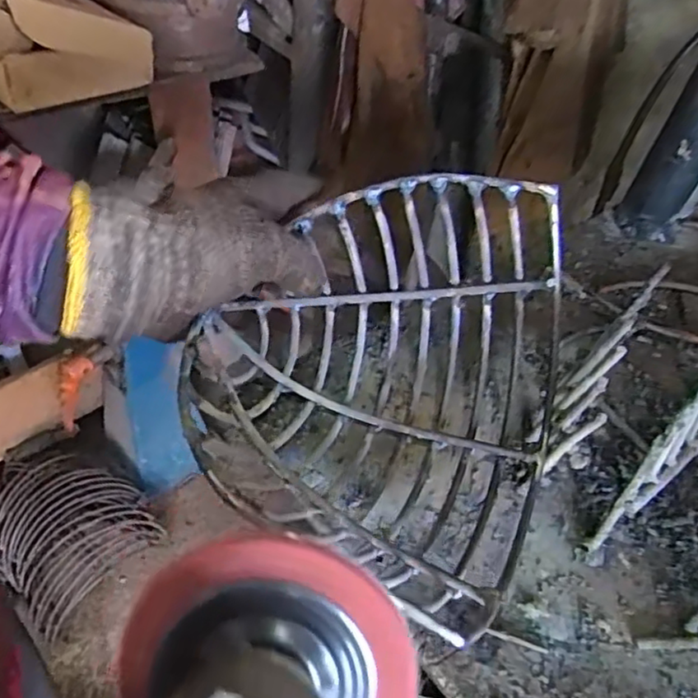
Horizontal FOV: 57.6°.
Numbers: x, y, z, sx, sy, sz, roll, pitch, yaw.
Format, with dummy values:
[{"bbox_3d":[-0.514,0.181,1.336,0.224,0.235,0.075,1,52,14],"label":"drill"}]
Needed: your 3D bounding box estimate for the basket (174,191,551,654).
[{"bbox_3d":[0.043,-0.019,0.382,0.186,0.129,0.221,24,49,16],"label":"basket"}]

